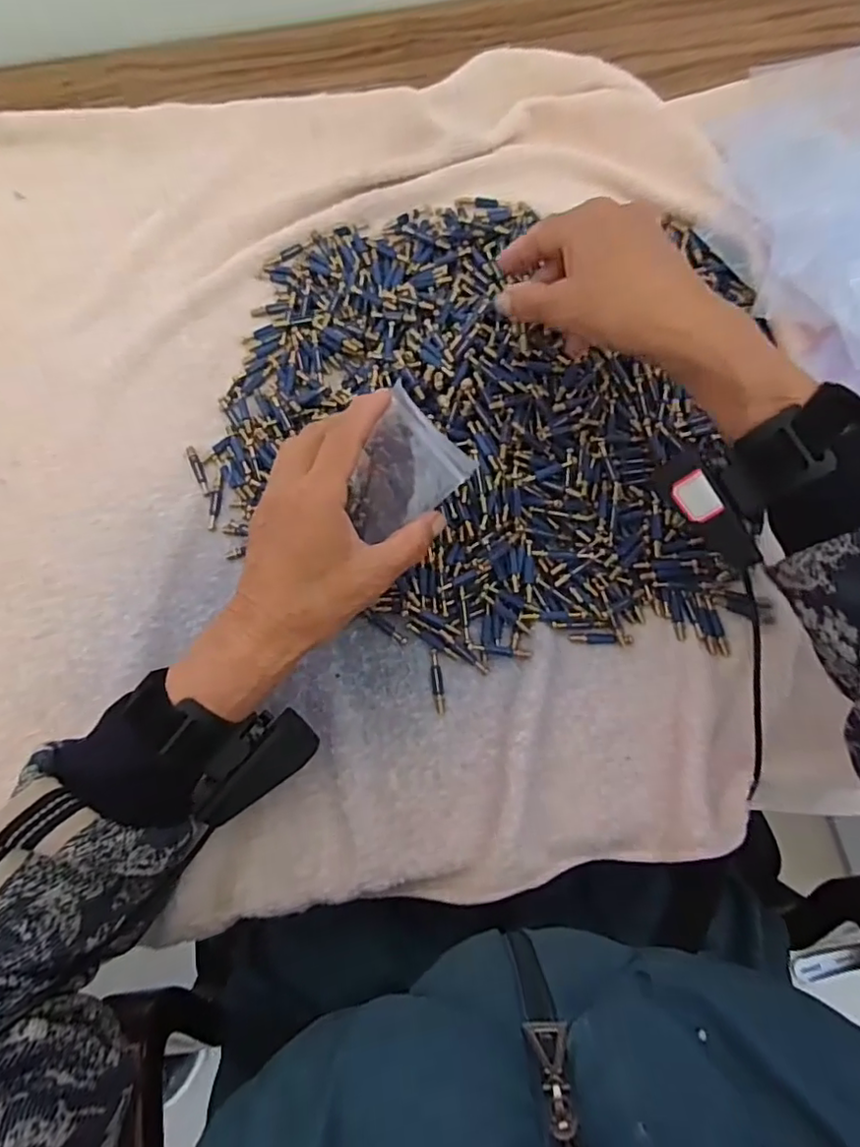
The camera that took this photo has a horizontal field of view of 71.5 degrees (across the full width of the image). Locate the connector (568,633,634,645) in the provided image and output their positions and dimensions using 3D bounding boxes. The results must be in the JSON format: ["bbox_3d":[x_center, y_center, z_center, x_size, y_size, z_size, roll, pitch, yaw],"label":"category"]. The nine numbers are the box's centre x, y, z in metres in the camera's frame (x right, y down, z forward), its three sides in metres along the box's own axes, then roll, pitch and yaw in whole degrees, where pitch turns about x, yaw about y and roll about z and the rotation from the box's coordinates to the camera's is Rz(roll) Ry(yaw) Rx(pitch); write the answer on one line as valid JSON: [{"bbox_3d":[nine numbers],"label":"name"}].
[{"bbox_3d":[0.110,0.041,0.380,0.041,0.006,0.007,2,76,1],"label":"connector"}]

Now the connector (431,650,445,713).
[{"bbox_3d":[0.005,0.068,0.376,0.007,0.004,0.040,-9,76,-1],"label":"connector"}]

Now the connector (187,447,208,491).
[{"bbox_3d":[-0.160,-0.074,0.412,0.007,0.004,0.034,-24,77,-5],"label":"connector"}]

